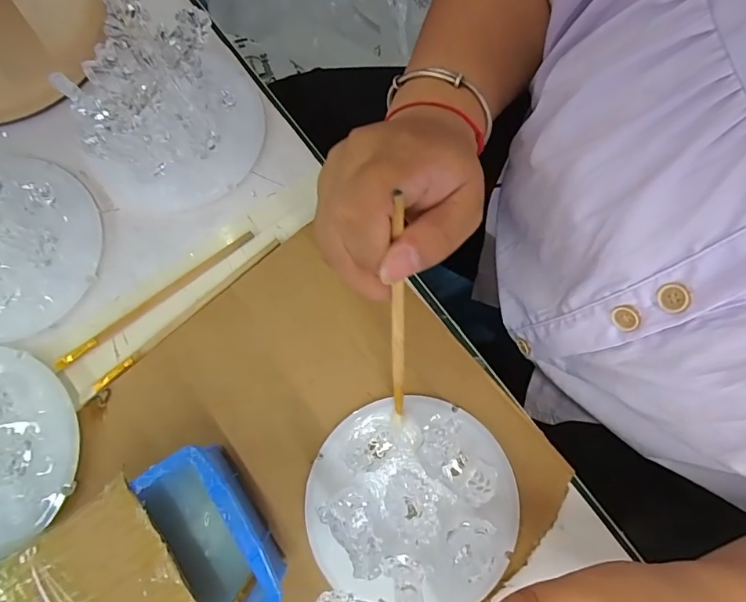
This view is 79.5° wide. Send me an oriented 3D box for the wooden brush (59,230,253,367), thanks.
[{"bbox_3d":[-0.150,-0.003,0.312,0.154,0.004,0.008,-37,81,-8],"label":"wooden brush"}]

